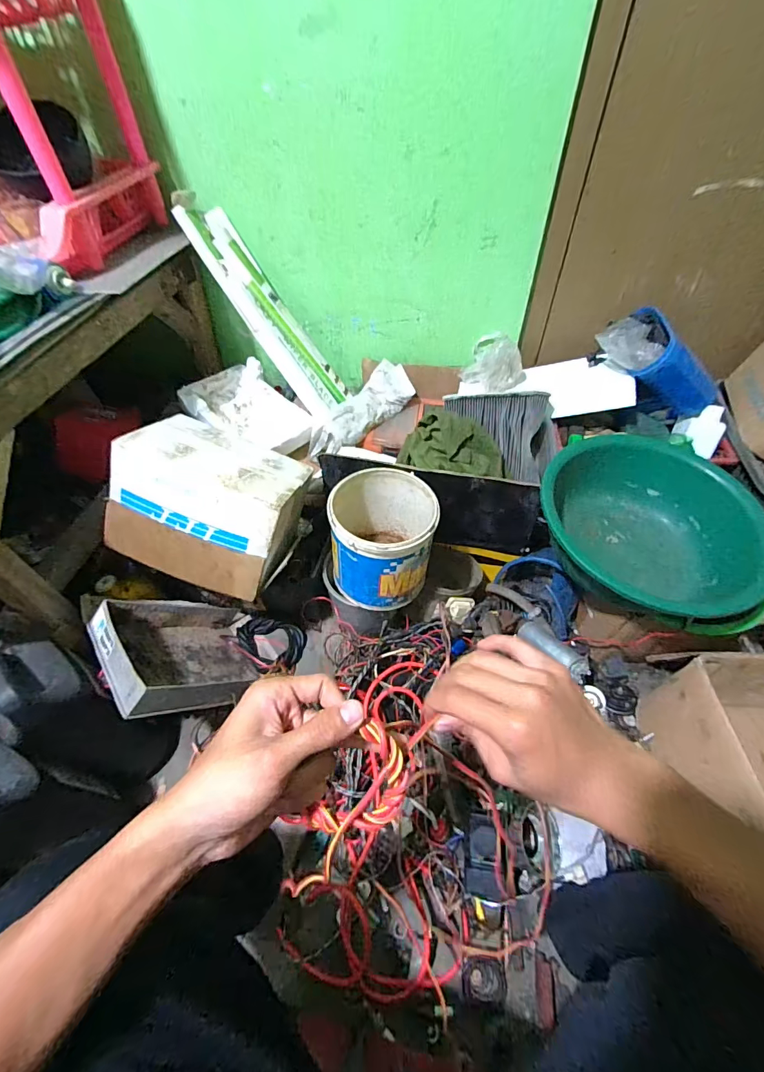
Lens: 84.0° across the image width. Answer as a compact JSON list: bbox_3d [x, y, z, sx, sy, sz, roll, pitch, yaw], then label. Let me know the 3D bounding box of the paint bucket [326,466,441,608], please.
[{"bbox_3d":[0.007,0.005,0.770,0.171,0.190,0.187,-1,51,1],"label":"paint bucket"}]

